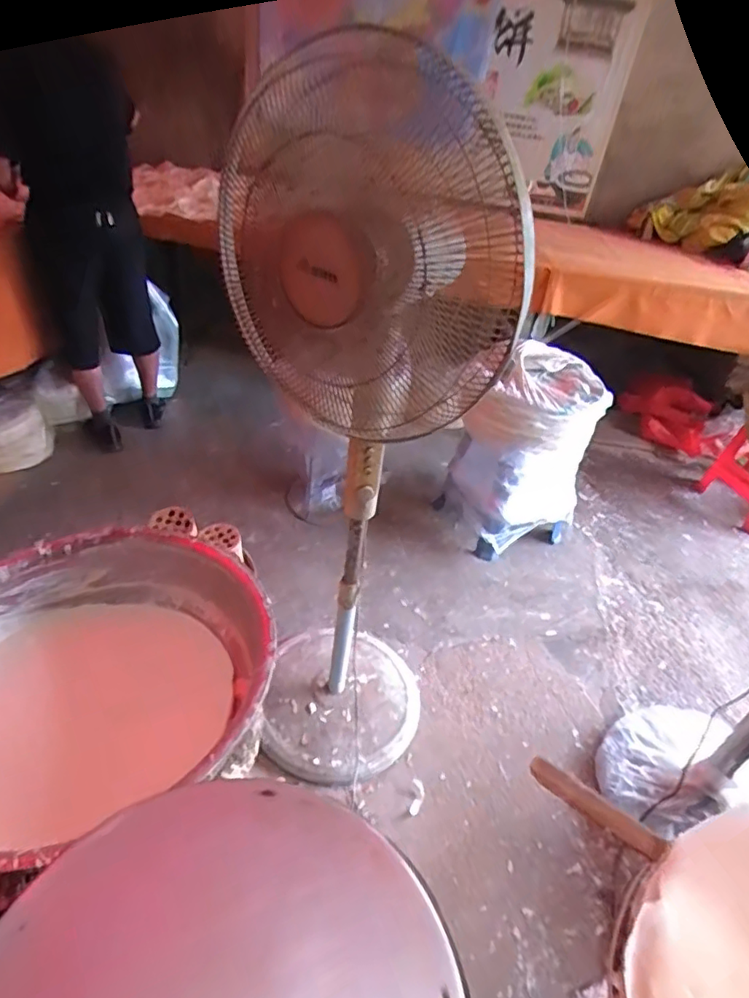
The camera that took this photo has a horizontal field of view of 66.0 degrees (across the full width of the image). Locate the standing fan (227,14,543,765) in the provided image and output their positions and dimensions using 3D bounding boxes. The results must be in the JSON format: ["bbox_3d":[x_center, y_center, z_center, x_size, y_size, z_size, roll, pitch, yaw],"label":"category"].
[{"bbox_3d":[-0.052,0.000,1.130,0.454,1.364,0.371,14,37,9],"label":"standing fan"}]

